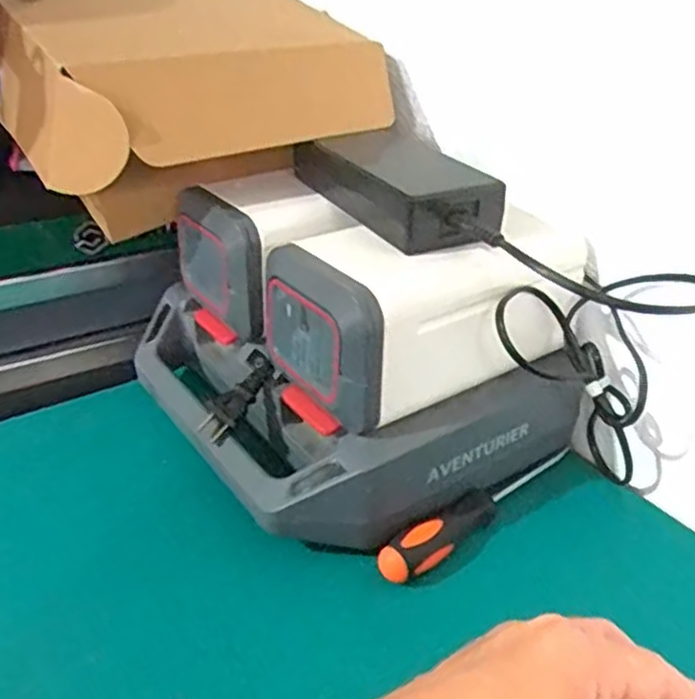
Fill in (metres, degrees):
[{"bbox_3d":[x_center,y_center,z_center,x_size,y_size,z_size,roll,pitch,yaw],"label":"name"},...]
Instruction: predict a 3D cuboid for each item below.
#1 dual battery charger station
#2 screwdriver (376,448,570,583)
[{"bbox_3d":[0.003,-0.026,0.522,0.248,0.164,0.265,-16,35,-29],"label":"dual battery charger station"},{"bbox_3d":[0.089,0.102,0.474,0.169,0.024,0.024,-22,37,-35],"label":"screwdriver"}]

